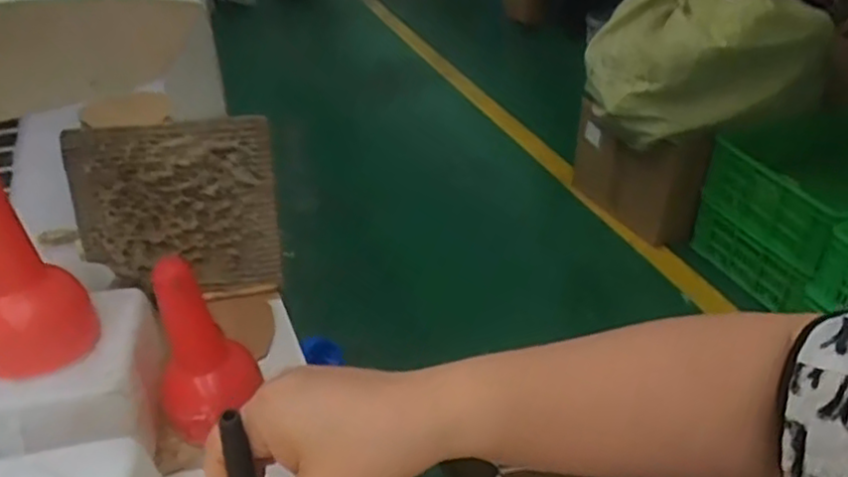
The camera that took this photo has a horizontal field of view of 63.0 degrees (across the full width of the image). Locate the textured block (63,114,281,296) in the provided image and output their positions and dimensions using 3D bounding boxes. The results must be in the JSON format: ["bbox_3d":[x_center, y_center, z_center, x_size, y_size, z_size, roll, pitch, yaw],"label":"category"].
[{"bbox_3d":[-0.226,-0.027,0.638,0.174,0.162,0.018,-5,21,-12],"label":"textured block"}]

